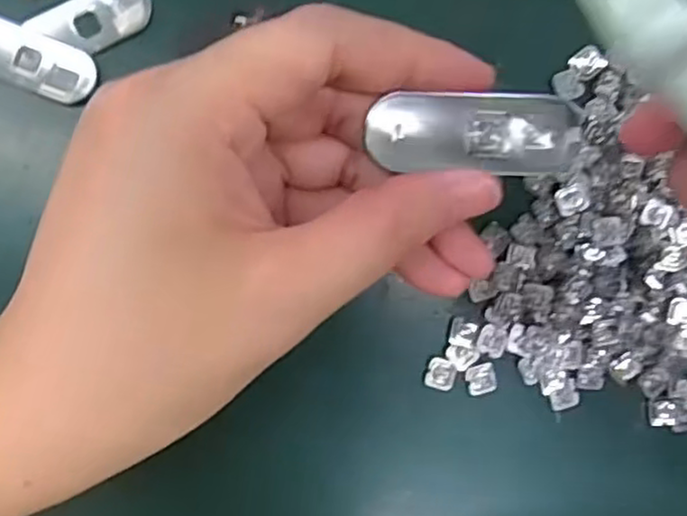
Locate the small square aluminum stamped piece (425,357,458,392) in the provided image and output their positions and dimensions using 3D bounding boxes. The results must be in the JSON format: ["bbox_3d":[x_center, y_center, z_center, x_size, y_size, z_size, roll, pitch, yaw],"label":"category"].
[{"bbox_3d":[0.034,0.041,0.247,0.010,0.004,0.011,16,89,-7],"label":"small square aluminum stamped piece"}]

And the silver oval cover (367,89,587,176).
[{"bbox_3d":[0.031,-0.029,0.167,0.048,0.004,0.018,1,91,-5],"label":"silver oval cover"}]

